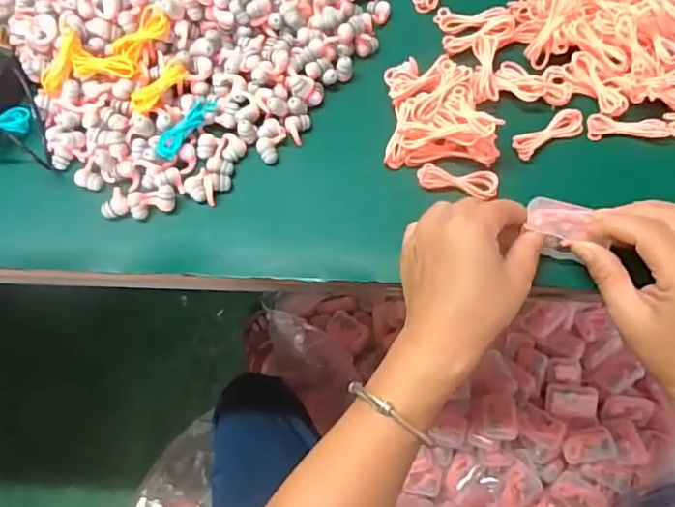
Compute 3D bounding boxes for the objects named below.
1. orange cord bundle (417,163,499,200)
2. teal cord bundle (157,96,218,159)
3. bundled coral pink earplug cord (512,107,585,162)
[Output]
[{"bbox_3d":[0.088,-0.054,0.418,0.058,0.005,0.020,11,68,7],"label":"orange cord bundle"},{"bbox_3d":[-0.115,-0.097,0.434,0.015,0.012,0.062,30,71,14],"label":"teal cord bundle"},{"bbox_3d":[0.158,-0.090,0.429,0.055,0.005,0.020,-27,84,-4],"label":"bundled coral pink earplug cord"}]

